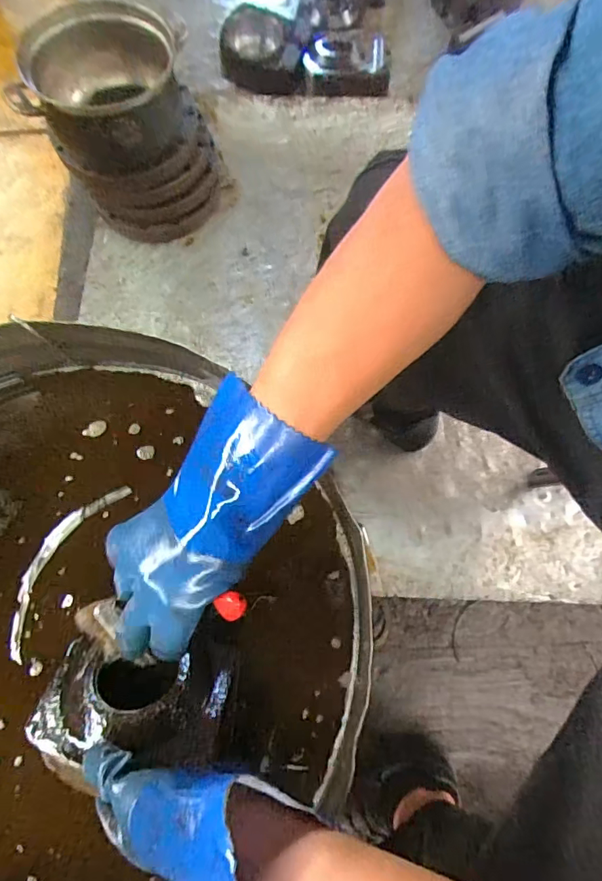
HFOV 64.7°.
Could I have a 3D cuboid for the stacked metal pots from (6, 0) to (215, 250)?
[{"bbox_3d":[-0.326,-0.596,0.900,0.280,0.278,0.317,-16,73,-4],"label":"stacked metal pots"}]

